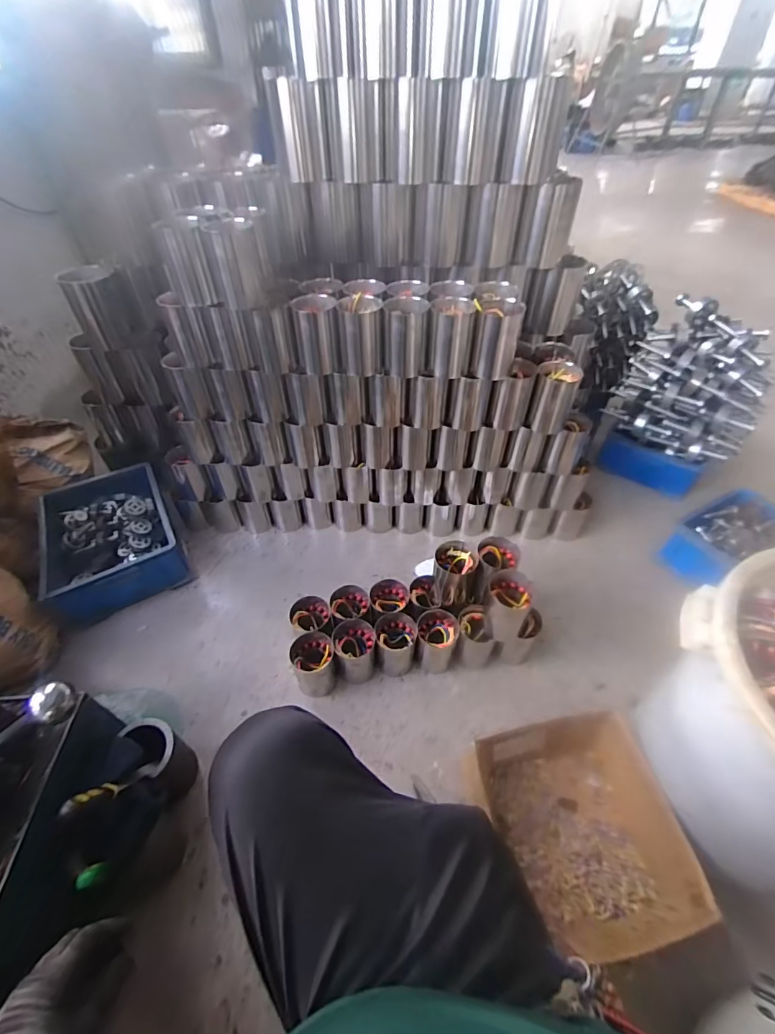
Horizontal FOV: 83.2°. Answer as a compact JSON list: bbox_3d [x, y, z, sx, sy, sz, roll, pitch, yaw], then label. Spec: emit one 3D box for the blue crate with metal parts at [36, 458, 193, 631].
[{"bbox_3d":[-0.738,0.044,1.165,0.298,0.140,0.401,-24,51,-20],"label":"blue crate with metal parts"}]

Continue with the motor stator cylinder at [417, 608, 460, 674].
[{"bbox_3d":[0.109,0.285,0.997,0.094,0.111,0.107,16,49,16],"label":"motor stator cylinder"}]

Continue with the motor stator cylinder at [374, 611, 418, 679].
[{"bbox_3d":[0.019,0.293,0.989,0.093,0.111,0.103,3,47,4],"label":"motor stator cylinder"}]

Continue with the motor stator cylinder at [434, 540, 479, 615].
[{"bbox_3d":[0.150,0.133,0.971,0.098,0.123,0.099,3,47,4],"label":"motor stator cylinder"}]

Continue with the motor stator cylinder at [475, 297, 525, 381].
[{"bbox_3d":[0.222,-0.360,0.886,0.082,0.131,0.075,10,47,11],"label":"motor stator cylinder"}]

